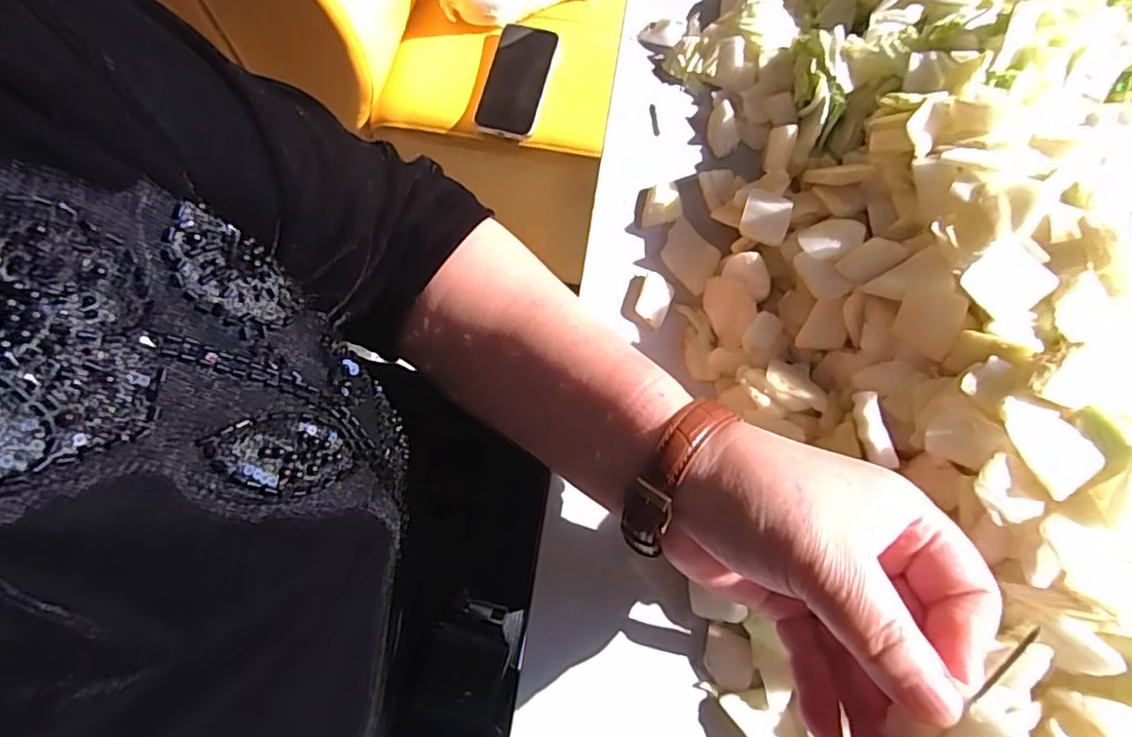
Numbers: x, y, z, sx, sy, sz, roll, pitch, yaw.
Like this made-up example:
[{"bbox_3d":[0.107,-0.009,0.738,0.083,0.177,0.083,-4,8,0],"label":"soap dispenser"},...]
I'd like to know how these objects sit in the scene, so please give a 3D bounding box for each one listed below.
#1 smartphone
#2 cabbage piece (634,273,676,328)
[{"bbox_3d":[-0.064,-0.378,0.798,0.079,0.006,0.168,10,72,3],"label":"smartphone"},{"bbox_3d":[0.049,-0.038,0.339,0.017,0.004,0.029,19,73,6],"label":"cabbage piece"}]

